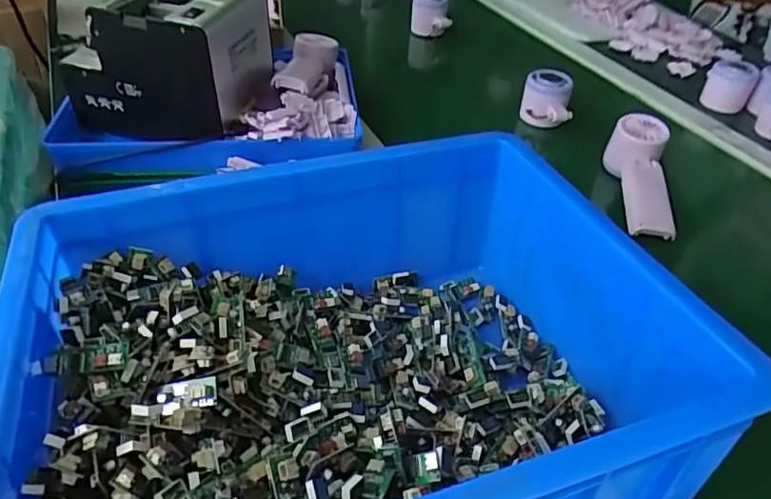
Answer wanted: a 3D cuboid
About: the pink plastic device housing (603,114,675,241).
[{"bbox_3d":[0.267,-0.077,0.583,0.053,0.050,0.151,7,41,4],"label":"pink plastic device housing"}]

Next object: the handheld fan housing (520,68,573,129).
[{"bbox_3d":[0.201,-0.186,0.710,0.060,0.058,0.057,11,43,8],"label":"handheld fan housing"}]

